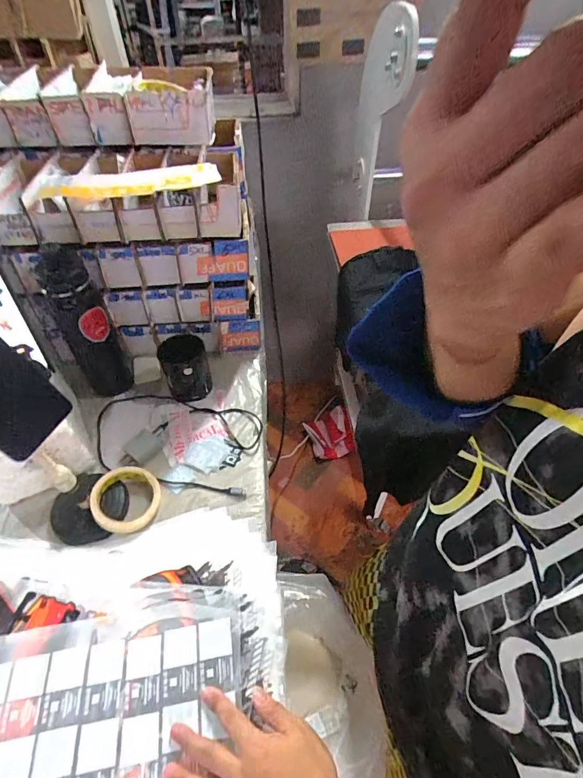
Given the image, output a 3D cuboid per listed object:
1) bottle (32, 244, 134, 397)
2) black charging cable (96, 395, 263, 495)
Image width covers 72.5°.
[{"bbox_3d":[-0.339,-0.094,0.663,0.075,0.299,0.092,-23,52,-19],"label":"bottle"},{"bbox_3d":[-0.200,0.082,0.670,0.289,0.030,0.160,8,48,8],"label":"black charging cable"}]

